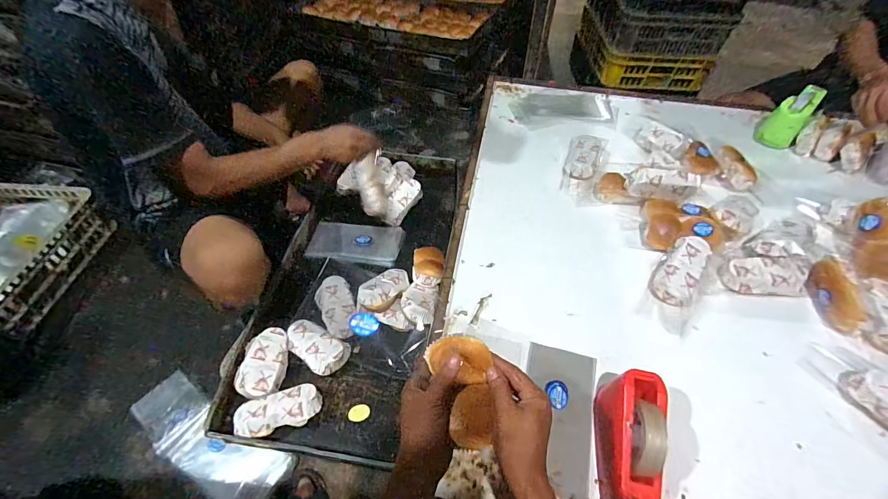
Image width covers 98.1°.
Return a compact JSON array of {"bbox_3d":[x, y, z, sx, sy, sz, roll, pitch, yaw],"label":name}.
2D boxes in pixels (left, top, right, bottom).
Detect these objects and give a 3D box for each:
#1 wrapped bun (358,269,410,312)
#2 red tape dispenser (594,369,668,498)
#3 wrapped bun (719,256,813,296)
[{"bbox_3d":[-0.121,0.081,0.810,0.072,0.050,0.135,25,37,22],"label":"wrapped bun"},{"bbox_3d":[0.261,0.280,0.532,0.070,0.120,0.194,9,50,6],"label":"red tape dispenser"},{"bbox_3d":[0.614,0.052,0.738,0.148,0.043,0.070,4,50,1],"label":"wrapped bun"}]

